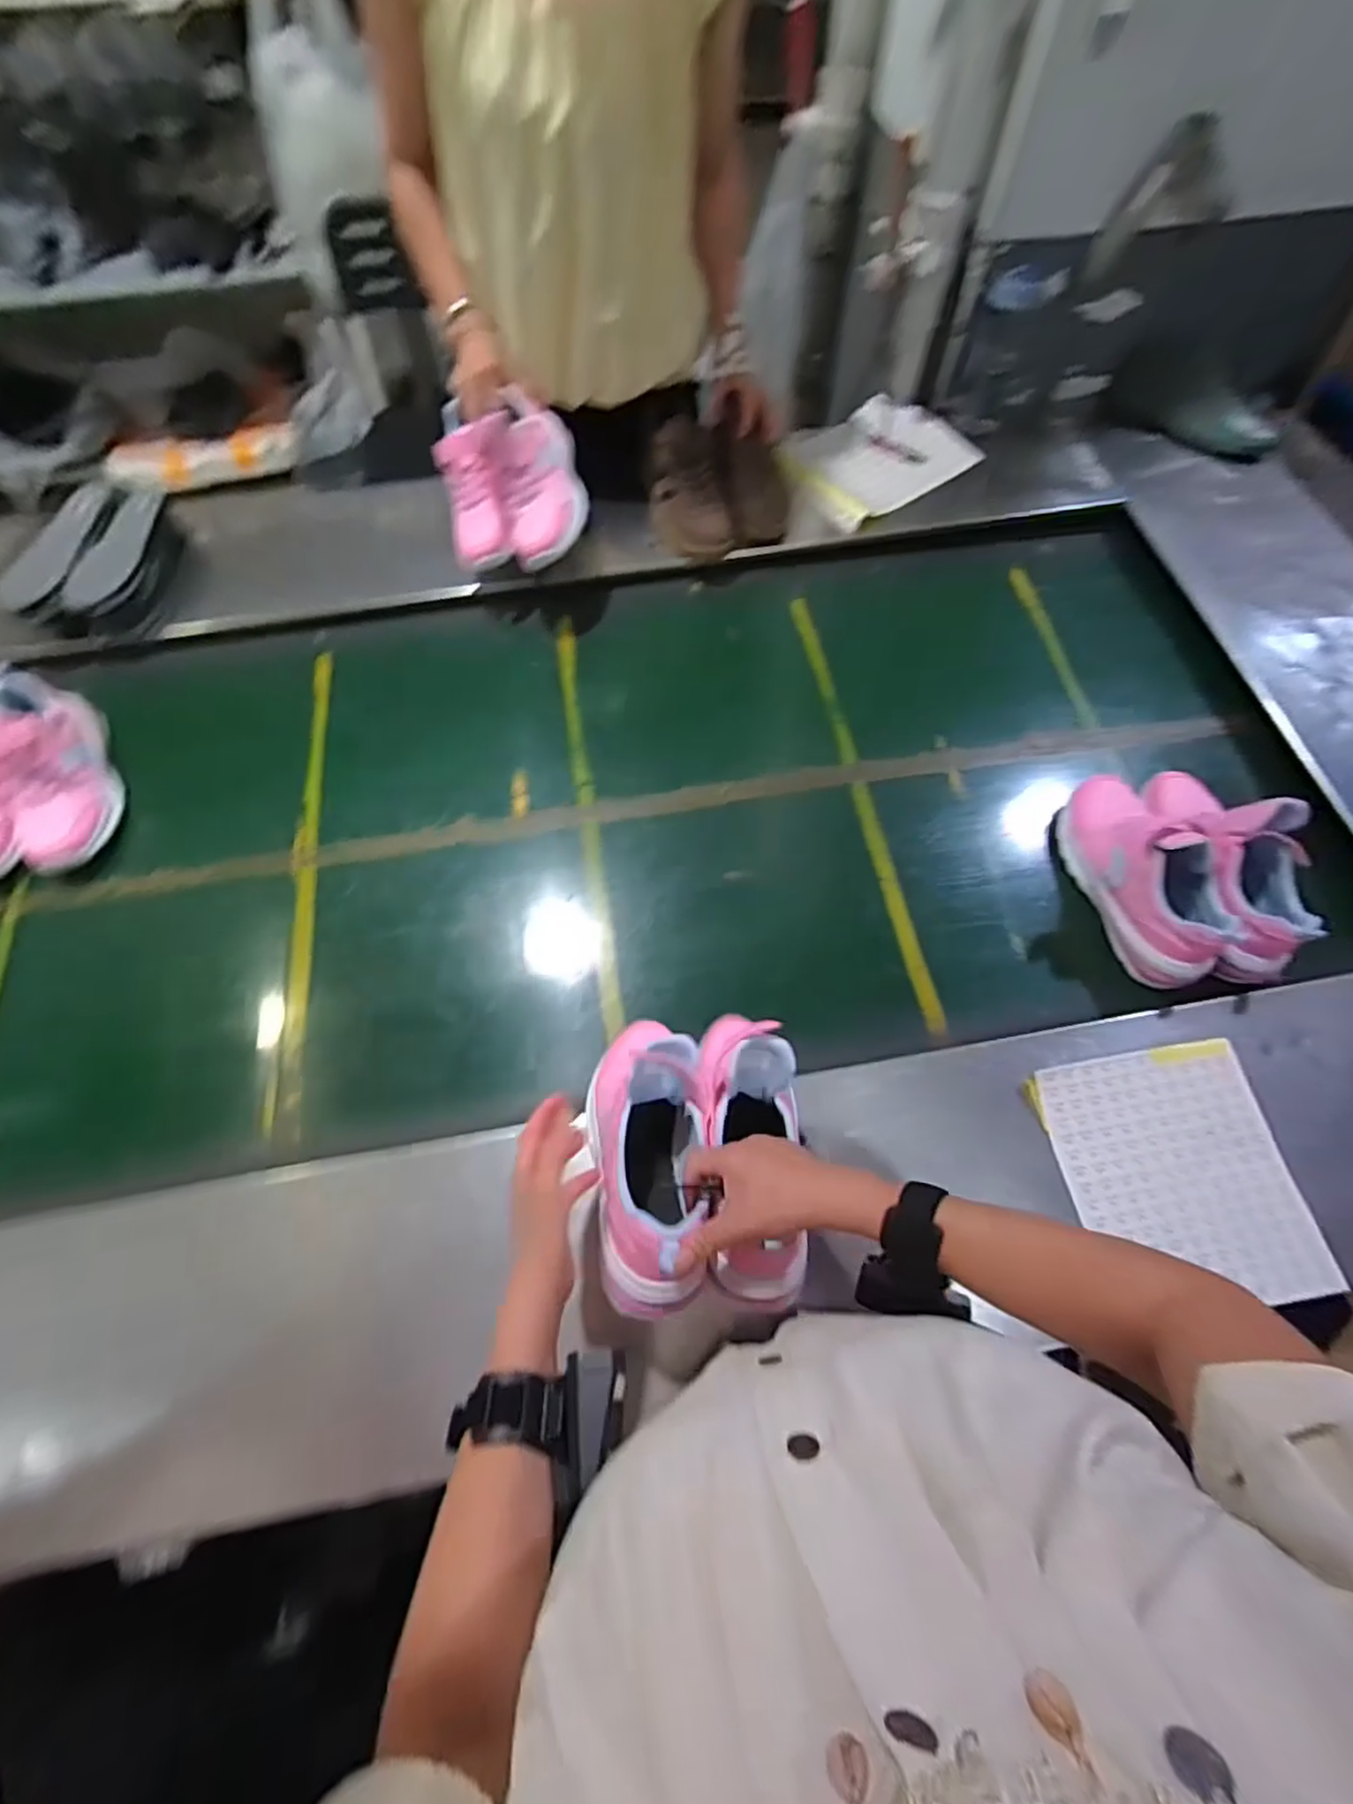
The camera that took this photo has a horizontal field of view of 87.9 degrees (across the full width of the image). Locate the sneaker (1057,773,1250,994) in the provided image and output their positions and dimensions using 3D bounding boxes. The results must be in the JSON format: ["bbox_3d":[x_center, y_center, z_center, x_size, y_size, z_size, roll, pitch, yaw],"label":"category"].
[{"bbox_3d":[0.519,-0.035,0.780,0.073,0.141,0.247,-13,65,-6],"label":"sneaker"}]

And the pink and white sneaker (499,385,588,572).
[{"bbox_3d":[-0.176,-0.575,0.930,0.104,0.079,0.236,-2,84,-1],"label":"pink and white sneaker"}]

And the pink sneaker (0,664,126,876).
[{"bbox_3d":[-0.758,-0.164,0.848,0.102,0.118,0.241,-20,66,-8],"label":"pink sneaker"}]

